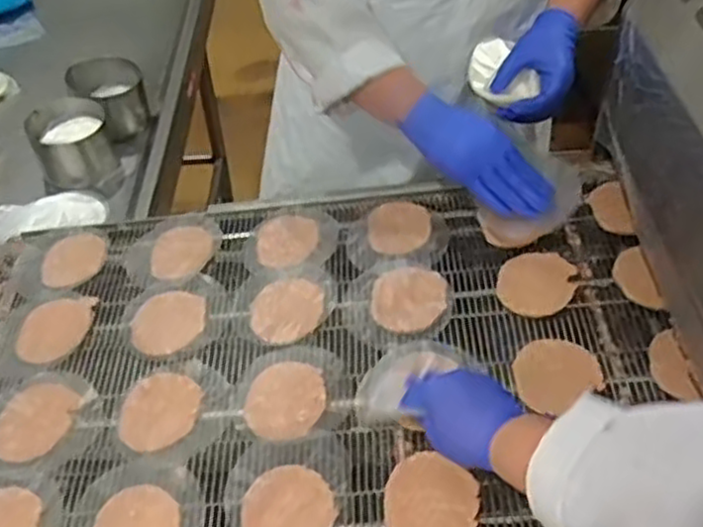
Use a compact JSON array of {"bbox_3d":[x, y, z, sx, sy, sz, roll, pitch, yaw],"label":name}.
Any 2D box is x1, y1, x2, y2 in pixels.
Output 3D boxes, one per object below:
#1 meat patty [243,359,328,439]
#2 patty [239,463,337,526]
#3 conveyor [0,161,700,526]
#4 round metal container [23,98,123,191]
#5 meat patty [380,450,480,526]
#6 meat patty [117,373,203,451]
[{"bbox_3d":[-0.067,0.138,0.743,0.081,0.009,0.088,0,46,0],"label":"meat patty"},{"bbox_3d":[-0.058,0.222,0.659,0.081,0.008,0.083,0,46,0],"label":"patty"},{"bbox_3d":[-0.068,0.145,0.736,0.768,0.038,0.592,-5,47,4],"label":"conveyor"},{"bbox_3d":[-0.523,-0.232,1.373,0.143,0.111,0.133,-18,49,-17],"label":"round metal container"},{"bbox_3d":[0.070,0.211,0.653,0.082,0.017,0.076,0,46,0],"label":"meat patty"},{"bbox_3d":[-0.198,0.152,0.758,0.081,0.009,0.083,0,46,0],"label":"meat patty"}]

